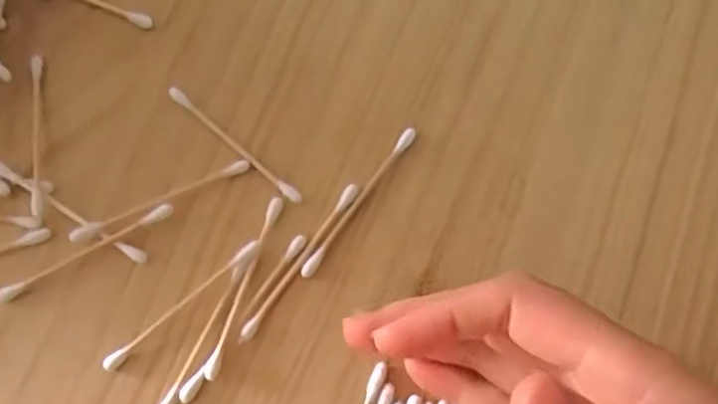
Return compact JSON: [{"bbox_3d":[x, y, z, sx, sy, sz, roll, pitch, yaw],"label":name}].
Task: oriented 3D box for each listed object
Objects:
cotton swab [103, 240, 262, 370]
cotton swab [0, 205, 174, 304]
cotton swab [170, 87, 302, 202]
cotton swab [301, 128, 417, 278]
[{"bbox_3d":[-0.064,0.037,0.266,0.070,0.004,0.005,-39,78,-11],"label":"cotton swab"},{"bbox_3d":[-0.103,0.019,0.270,0.071,0.006,0.005,-27,76,-8],"label":"cotton swab"},{"bbox_3d":[-0.049,-0.023,0.283,0.069,0.004,0.005,41,78,10],"label":"cotton swab"},{"bbox_3d":[0.001,-0.001,0.276,0.005,0.004,0.071,35,77,9],"label":"cotton swab"}]

